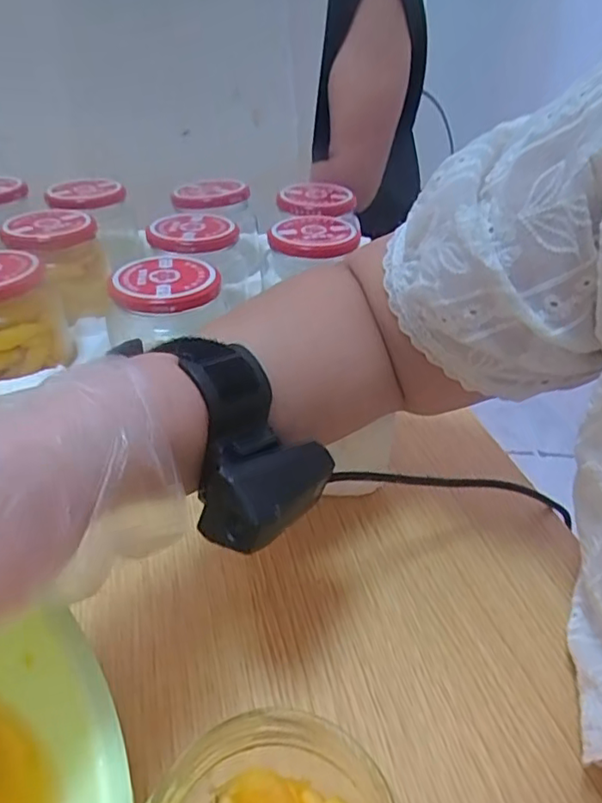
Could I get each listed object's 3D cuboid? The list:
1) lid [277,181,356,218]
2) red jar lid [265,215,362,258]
[{"bbox_3d":[0.013,-0.180,0.535,0.060,0.017,0.054,-26,43,-34],"label":"lid"},{"bbox_3d":[0.010,-0.128,0.459,0.068,0.013,0.059,-4,35,-8],"label":"red jar lid"}]

